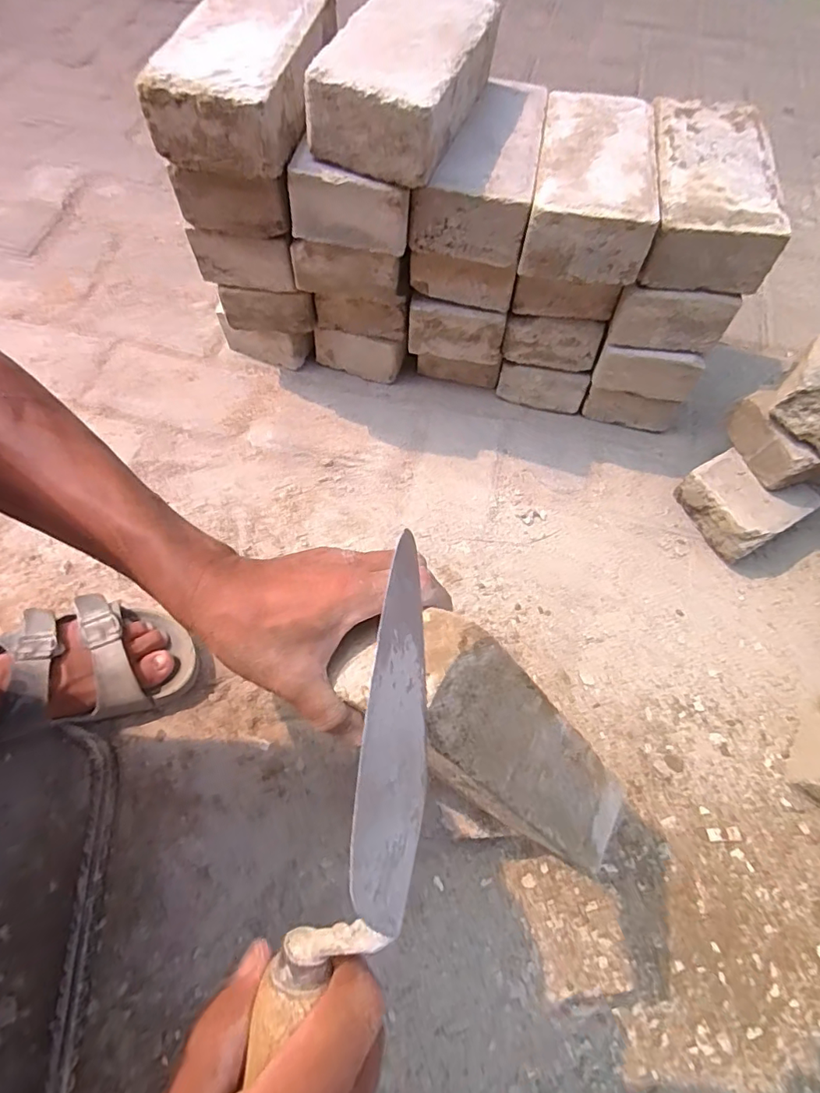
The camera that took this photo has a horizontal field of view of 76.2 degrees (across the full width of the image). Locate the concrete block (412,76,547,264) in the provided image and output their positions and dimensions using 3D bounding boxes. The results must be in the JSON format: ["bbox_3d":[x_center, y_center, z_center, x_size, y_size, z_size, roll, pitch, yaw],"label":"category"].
[{"bbox_3d":[0.069,-0.369,0.506,0.102,0.063,0.192,11,64,3],"label":"concrete block"}]

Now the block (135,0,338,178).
[{"bbox_3d":[-0.138,-0.420,0.459,0.110,0.060,0.200,13,64,4],"label":"block"}]

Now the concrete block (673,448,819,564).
[{"bbox_3d":[0.369,-0.049,0.589,0.098,0.063,0.103,-30,69,-16],"label":"concrete block"}]

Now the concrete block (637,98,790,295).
[{"bbox_3d":[0.281,-0.339,0.499,0.108,0.061,0.194,10,64,2],"label":"concrete block"}]

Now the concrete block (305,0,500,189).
[{"bbox_3d":[0.002,-0.407,0.449,0.108,0.063,0.200,21,64,7],"label":"concrete block"}]

